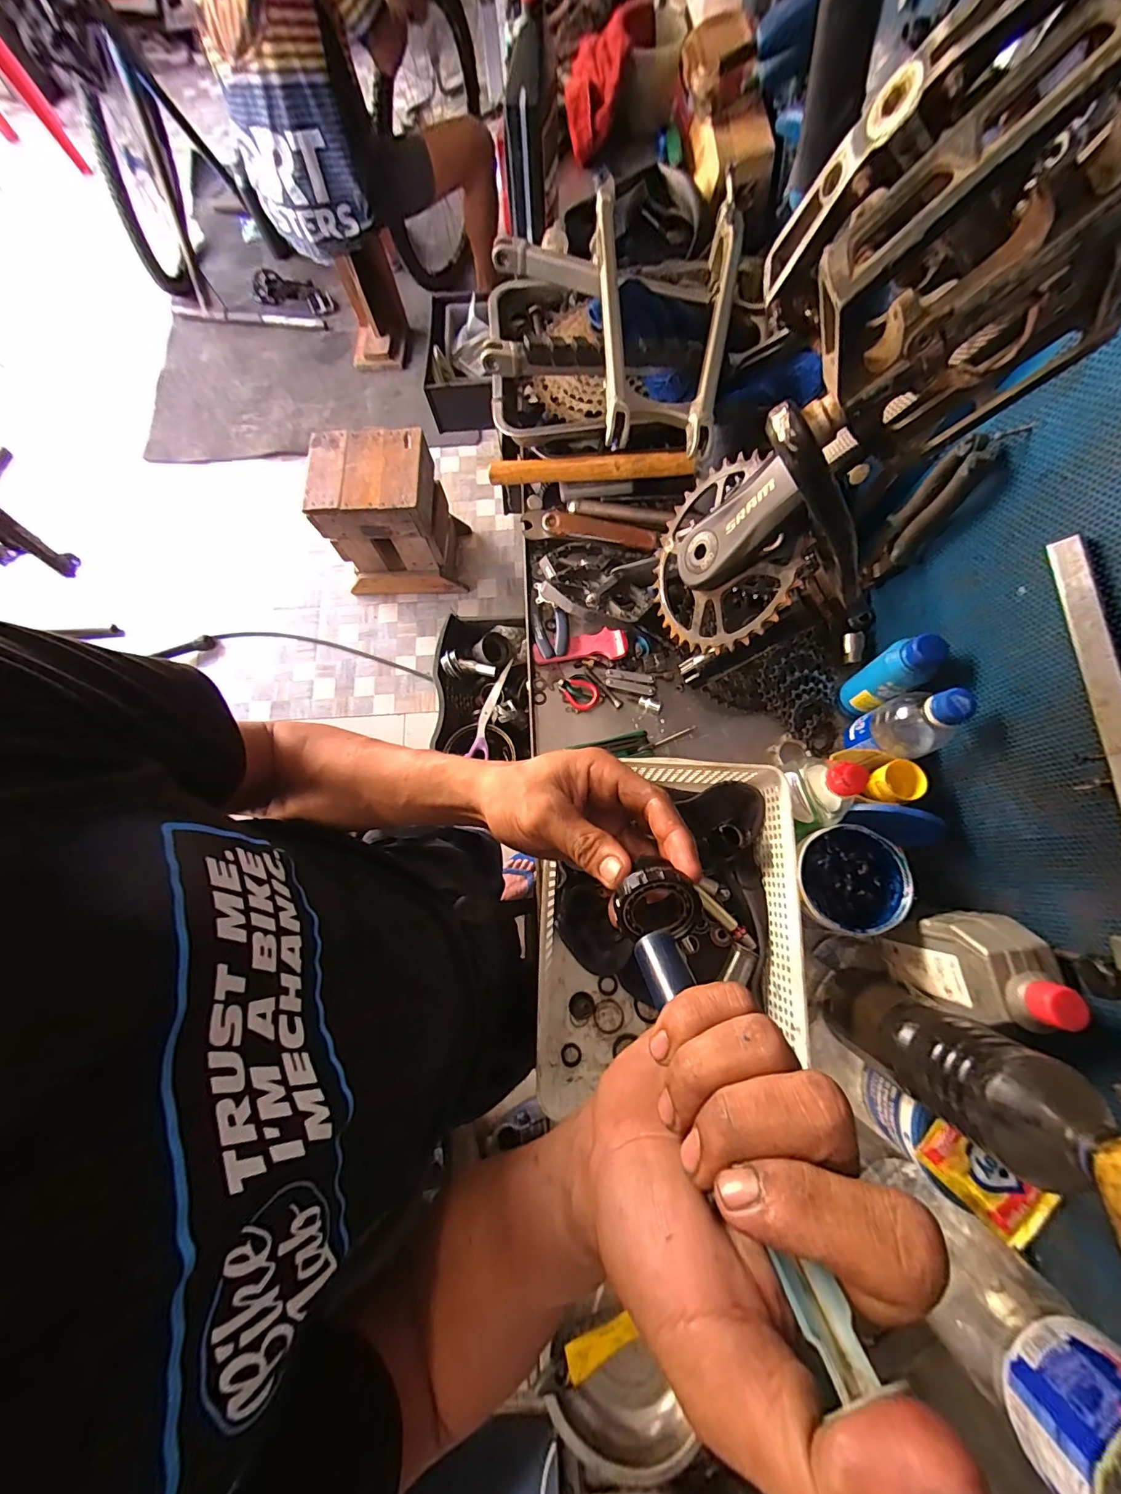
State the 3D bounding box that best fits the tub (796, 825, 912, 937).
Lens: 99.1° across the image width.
[{"bbox_3d":[0.286,0.134,0.489,0.100,0.072,0.098,0,76,2],"label":"tub"}]

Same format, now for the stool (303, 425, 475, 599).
[{"bbox_3d":[-0.508,-0.685,1.452,0.349,0.402,0.253,-4,76,1],"label":"stool"}]

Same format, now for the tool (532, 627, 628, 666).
[{"bbox_3d":[0.025,-0.125,0.610,0.117,0.017,0.039,-13,76,-1],"label":"tool"}]

